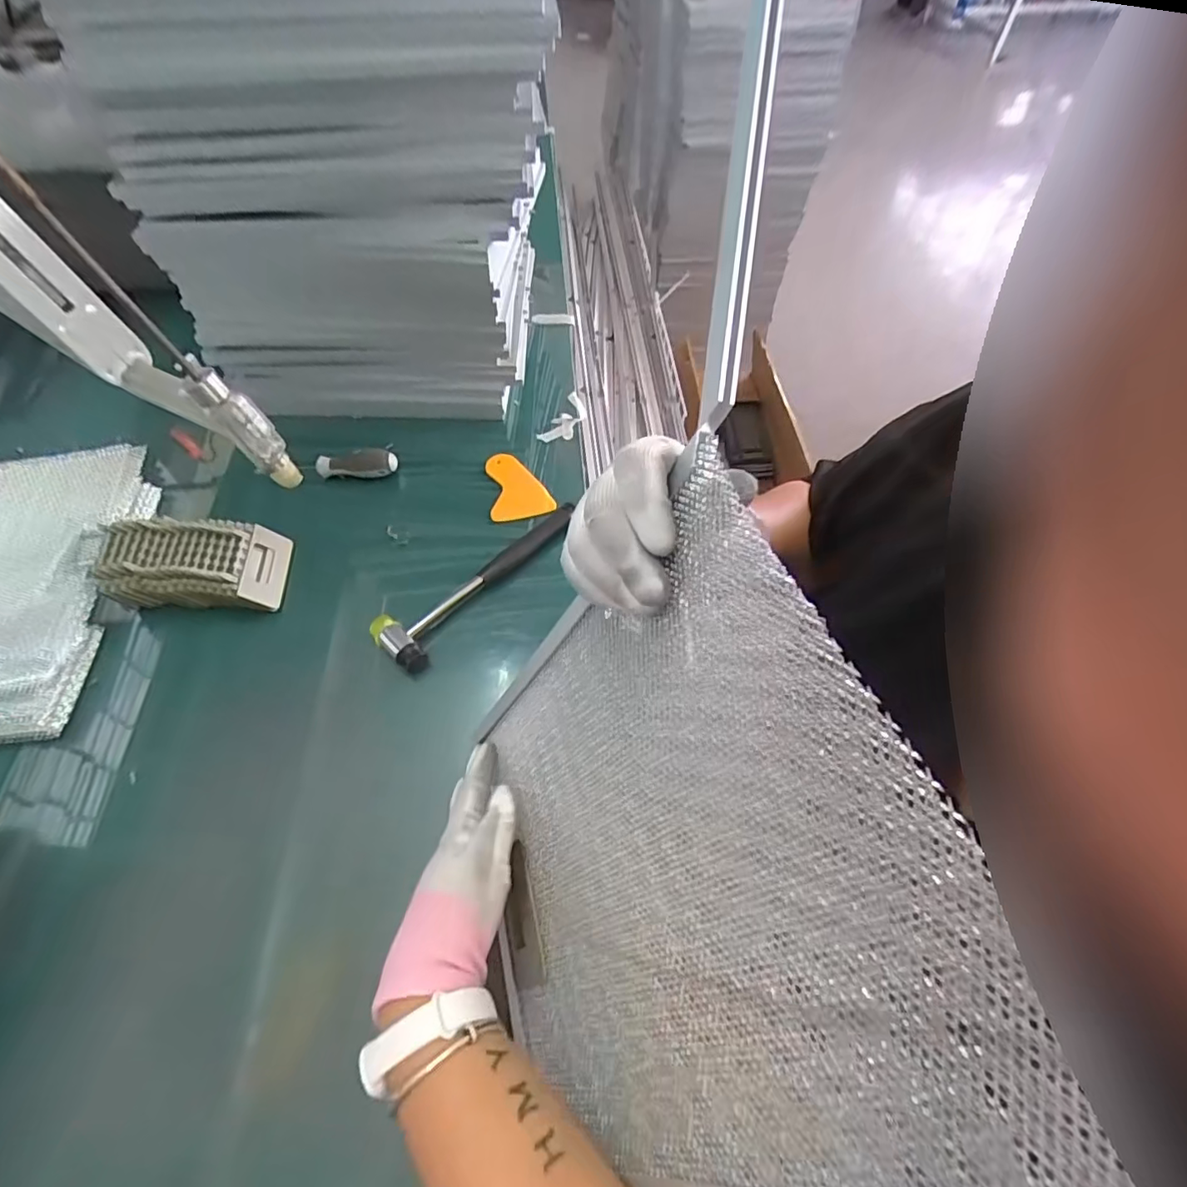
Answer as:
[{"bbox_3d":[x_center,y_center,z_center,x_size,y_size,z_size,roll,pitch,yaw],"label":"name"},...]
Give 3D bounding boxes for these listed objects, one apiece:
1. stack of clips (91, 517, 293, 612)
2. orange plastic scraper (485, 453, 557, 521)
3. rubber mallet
[{"bbox_3d":[-0.389,-0.031,0.544,0.163,0.044,0.088,1,58,1],"label":"stack of clips"},{"bbox_3d":[-0.087,-0.127,0.643,0.069,0.010,0.091,-11,58,-7],"label":"orange plastic scraper"},{"bbox_3d":[-0.115,-0.020,0.563,0.060,0.030,0.234,34,64,19],"label":"rubber mallet"}]

